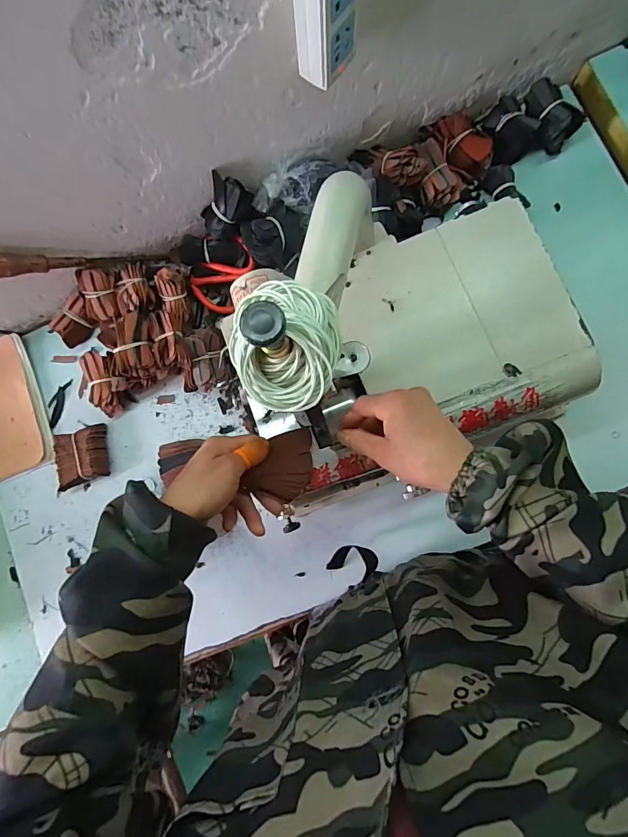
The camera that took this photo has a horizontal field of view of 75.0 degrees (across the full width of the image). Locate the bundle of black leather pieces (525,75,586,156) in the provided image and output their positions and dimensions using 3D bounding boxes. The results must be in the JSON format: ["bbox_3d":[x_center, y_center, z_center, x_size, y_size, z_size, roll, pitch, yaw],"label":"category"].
[{"bbox_3d":[0.314,-0.405,0.553,0.048,0.045,0.084,-37,81,3],"label":"bundle of black leather pieces"}]

